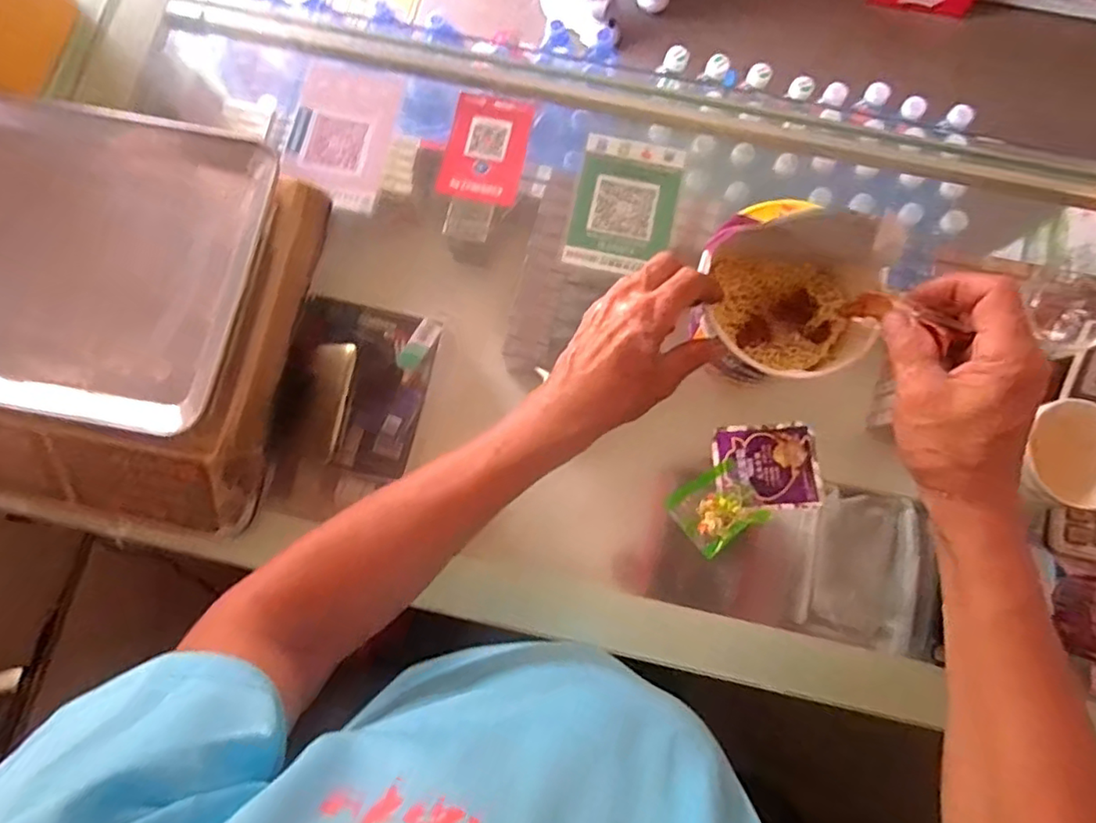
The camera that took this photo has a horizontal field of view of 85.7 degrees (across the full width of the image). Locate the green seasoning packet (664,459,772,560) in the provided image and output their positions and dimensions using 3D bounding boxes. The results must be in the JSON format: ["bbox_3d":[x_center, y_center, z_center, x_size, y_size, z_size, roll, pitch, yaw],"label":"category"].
[{"bbox_3d":[0.148,0.086,0.518,0.068,0.013,0.060,-34,82,-6],"label":"green seasoning packet"}]

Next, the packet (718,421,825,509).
[{"bbox_3d":[0.197,0.048,0.527,0.091,0.010,0.071,-1,79,-1],"label":"packet"}]

